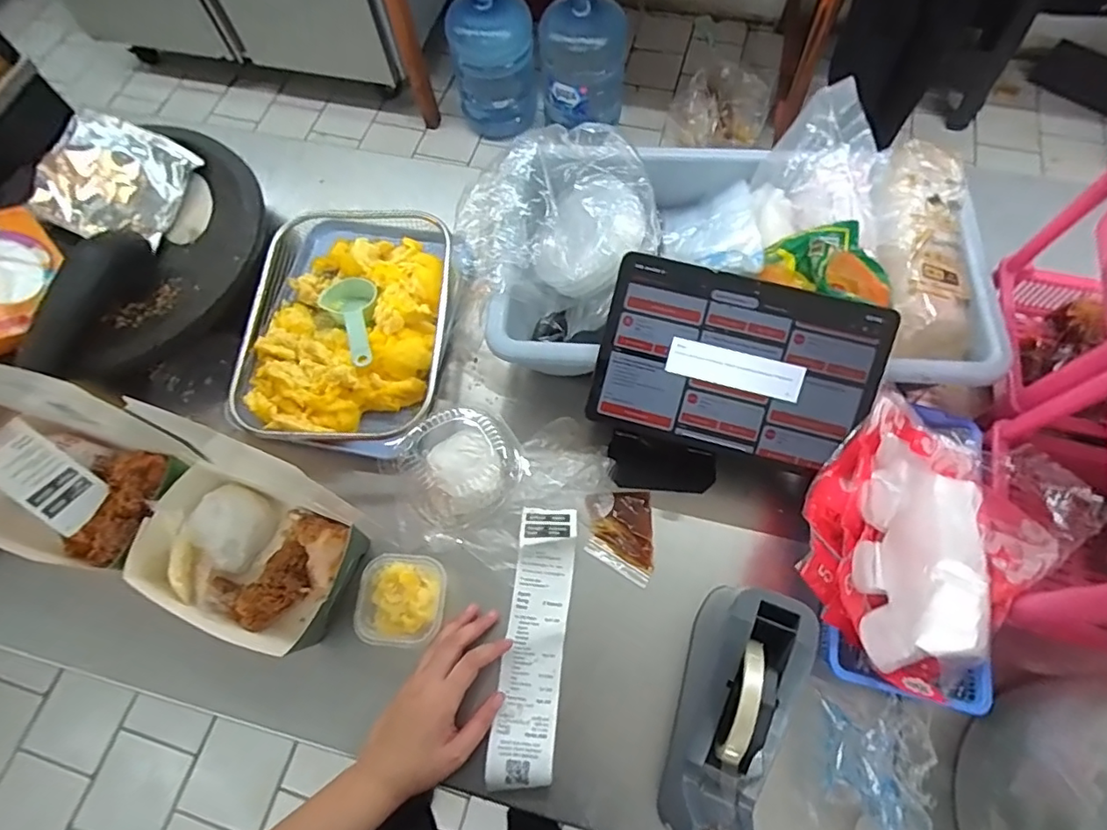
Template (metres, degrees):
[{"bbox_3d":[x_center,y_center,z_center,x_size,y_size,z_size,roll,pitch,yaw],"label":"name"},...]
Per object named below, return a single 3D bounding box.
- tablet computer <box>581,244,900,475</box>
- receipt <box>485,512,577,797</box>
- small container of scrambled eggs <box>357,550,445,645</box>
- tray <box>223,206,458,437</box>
[{"bbox_3d":[0.169,-0.043,0.523,0.246,0.014,0.165,15,98,7],"label":"tablet computer"},{"bbox_3d":[-0.016,0.208,0.521,0.056,0.025,0.242,6,67,5],"label":"receipt"},{"bbox_3d":[-0.144,0.177,0.535,0.080,0.044,0.080,1,67,3],"label":"small container of scrambled eggs"},{"bbox_3d":[-0.232,-0.110,0.649,0.222,0.054,0.305,4,68,4],"label":"tray"}]

